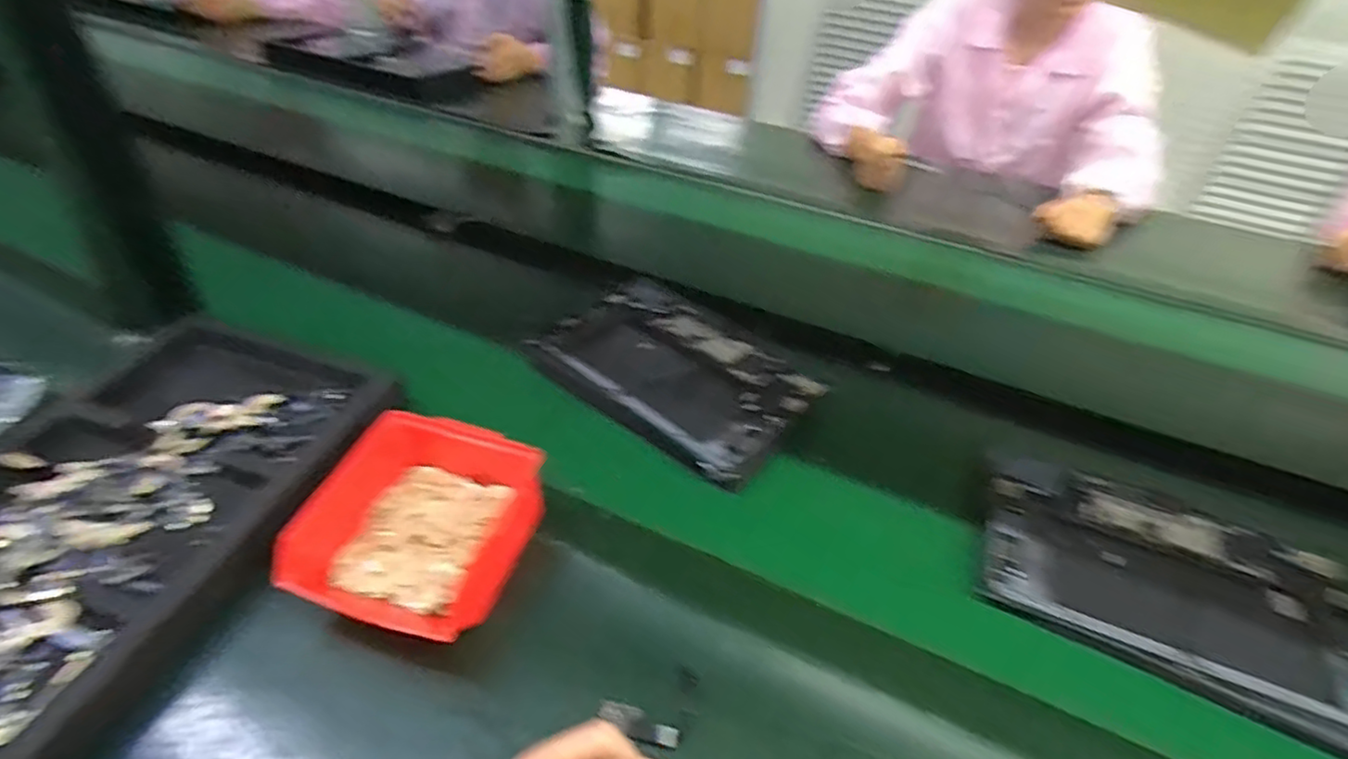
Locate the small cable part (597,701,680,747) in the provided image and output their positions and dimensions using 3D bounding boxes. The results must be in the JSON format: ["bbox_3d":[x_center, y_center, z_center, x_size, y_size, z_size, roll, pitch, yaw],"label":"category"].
[{"bbox_3d":[-0.021,0.202,0.381,0.049,0.006,0.015,16,40,12],"label":"small cable part"}]

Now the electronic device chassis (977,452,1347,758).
[{"bbox_3d":[0.371,0.149,0.486,0.259,0.018,0.177,23,42,20],"label":"electronic device chassis"}]

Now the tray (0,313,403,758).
[{"bbox_3d":[-0.407,0.126,0.421,0.261,0.036,0.501,12,39,8],"label":"tray"}]

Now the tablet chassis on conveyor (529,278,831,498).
[{"bbox_3d":[0.004,-0.011,0.640,0.257,0.025,0.196,28,44,25],"label":"tablet chassis on conveyor"}]

